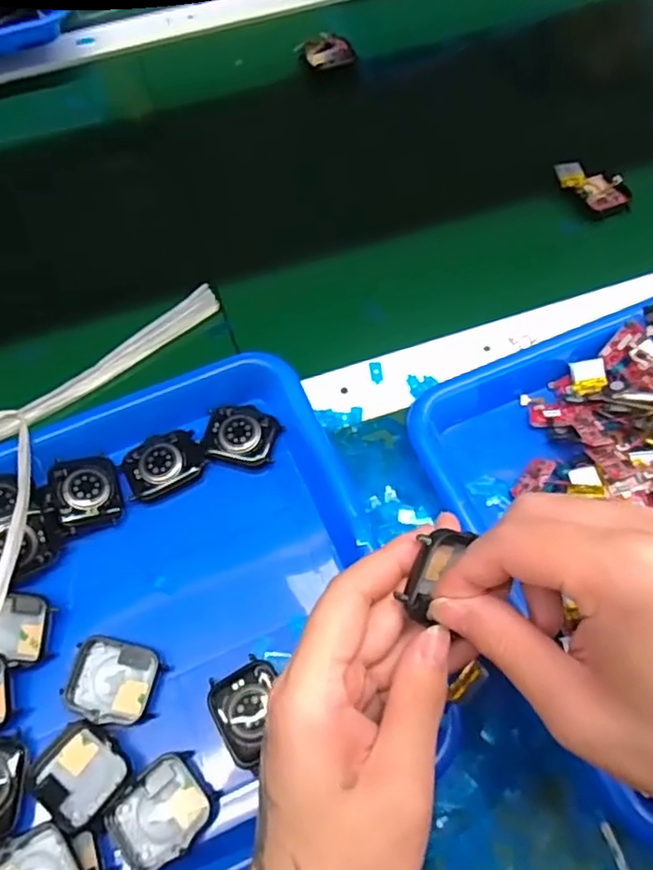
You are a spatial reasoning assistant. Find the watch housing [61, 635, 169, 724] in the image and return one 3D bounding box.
[{"bbox_3d":[-0.108,0.125,0.321,0.044,0.008,0.039,11,65,8],"label":"watch housing"}]

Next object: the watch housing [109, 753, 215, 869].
[{"bbox_3d":[-0.077,0.176,0.294,0.043,0.006,0.037,-37,68,-15],"label":"watch housing"}]

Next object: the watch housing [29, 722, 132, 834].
[{"bbox_3d":[-0.117,0.160,0.299,0.040,0.012,0.038,36,70,18],"label":"watch housing"}]

